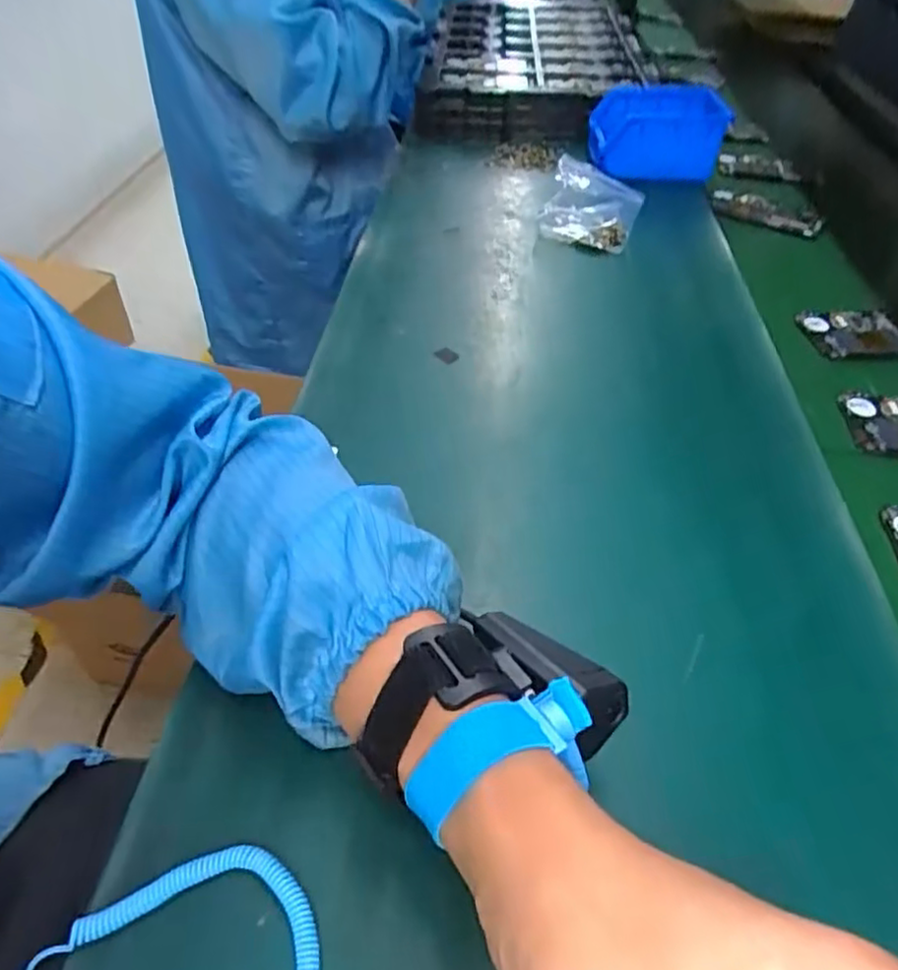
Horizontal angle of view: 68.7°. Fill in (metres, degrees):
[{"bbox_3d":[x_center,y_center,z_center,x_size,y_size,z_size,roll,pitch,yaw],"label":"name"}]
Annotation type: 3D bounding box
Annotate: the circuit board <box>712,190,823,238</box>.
[{"bbox_3d":[0.344,-0.297,0.717,0.118,0.011,0.043,32,51,24],"label":"circuit board"}]

